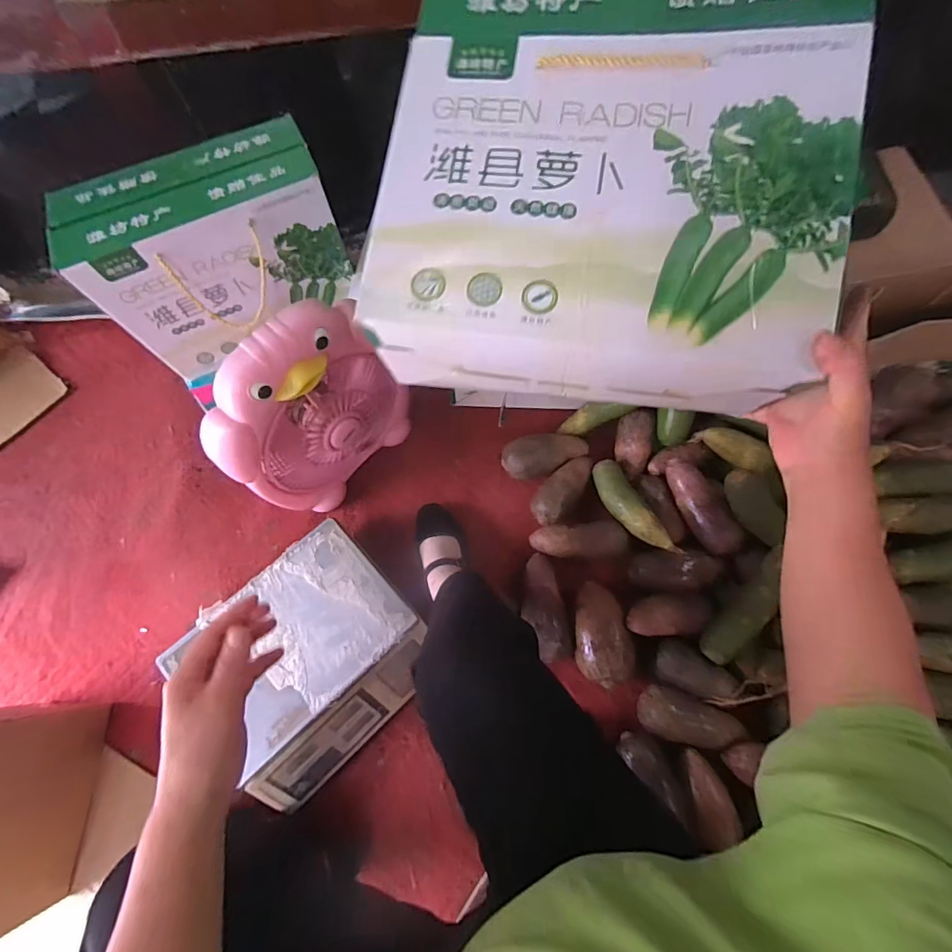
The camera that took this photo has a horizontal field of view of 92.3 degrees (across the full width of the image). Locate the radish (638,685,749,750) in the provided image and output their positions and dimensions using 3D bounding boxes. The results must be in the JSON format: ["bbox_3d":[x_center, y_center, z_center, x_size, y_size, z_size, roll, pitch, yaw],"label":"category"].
[{"bbox_3d":[0.323,0.368,0.687,0.146,0.059,0.069,7,70,23],"label":"radish"}]

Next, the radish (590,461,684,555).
[{"bbox_3d":[0.269,0.057,0.797,0.060,0.041,0.200,-28,72,-8],"label":"radish"}]

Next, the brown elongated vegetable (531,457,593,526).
[{"bbox_3d":[0.157,0.025,0.848,0.065,0.052,0.150,35,75,13],"label":"brown elongated vegetable"}]

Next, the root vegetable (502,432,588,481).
[{"bbox_3d":[0.132,-0.044,0.873,0.160,0.056,0.079,-16,71,-4],"label":"root vegetable"}]

